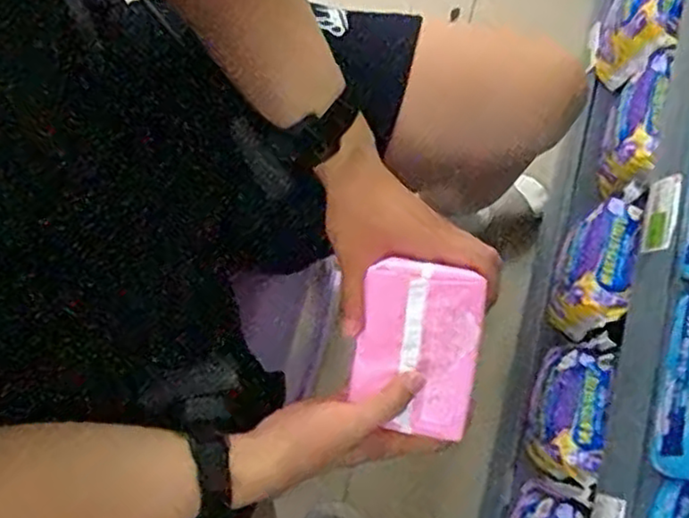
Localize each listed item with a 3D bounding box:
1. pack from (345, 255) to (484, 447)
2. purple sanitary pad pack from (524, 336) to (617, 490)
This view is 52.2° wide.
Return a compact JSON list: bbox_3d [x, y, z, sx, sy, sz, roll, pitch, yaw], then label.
[{"bbox_3d":[0.051,0.064,0.516,0.085,0.040,0.114,9,92,-1],"label":"pack"},{"bbox_3d":[0.253,0.176,0.820,0.054,0.134,0.158,13,77,2],"label":"purple sanitary pad pack"}]

